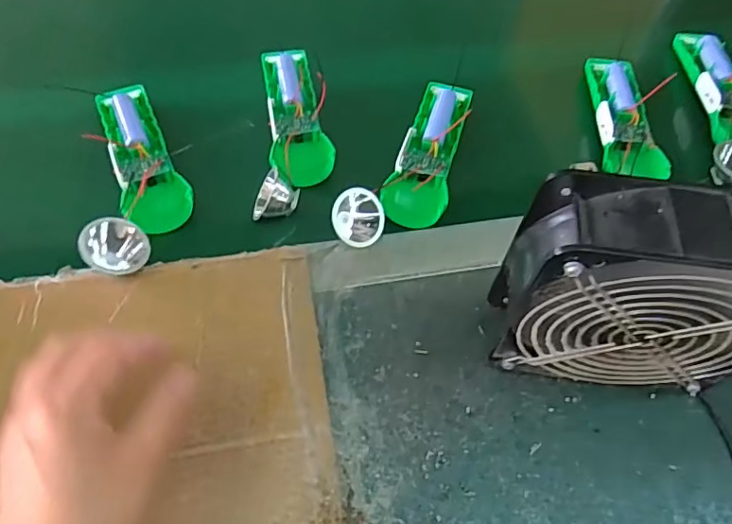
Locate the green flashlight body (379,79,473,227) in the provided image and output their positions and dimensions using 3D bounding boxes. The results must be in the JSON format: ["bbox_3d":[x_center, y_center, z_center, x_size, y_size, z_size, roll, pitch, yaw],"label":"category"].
[{"bbox_3d":[0.053,-0.095,0.462,0.050,0.026,0.159,14,58,7],"label":"green flashlight body"}]

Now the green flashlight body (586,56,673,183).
[{"bbox_3d":[0.227,-0.131,0.484,0.047,0.022,0.144,5,58,1],"label":"green flashlight body"}]

